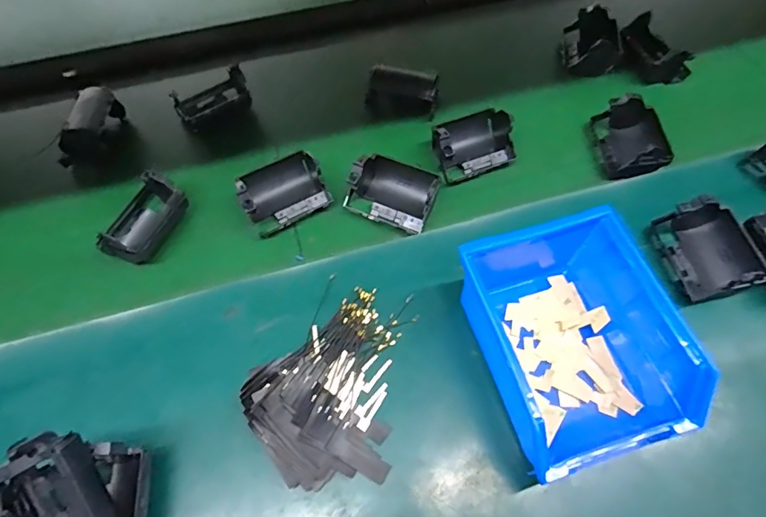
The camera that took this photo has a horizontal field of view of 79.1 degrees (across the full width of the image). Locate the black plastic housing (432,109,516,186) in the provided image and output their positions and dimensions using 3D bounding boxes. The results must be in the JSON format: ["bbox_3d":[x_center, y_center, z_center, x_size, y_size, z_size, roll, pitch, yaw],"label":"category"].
[{"bbox_3d":[0.082,-0.108,0.421,0.074,0.028,0.057,-18,61,-9],"label":"black plastic housing"}]

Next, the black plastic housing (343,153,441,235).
[{"bbox_3d":[0.010,-0.064,0.394,0.072,0.034,0.060,21,62,12],"label":"black plastic housing"}]

